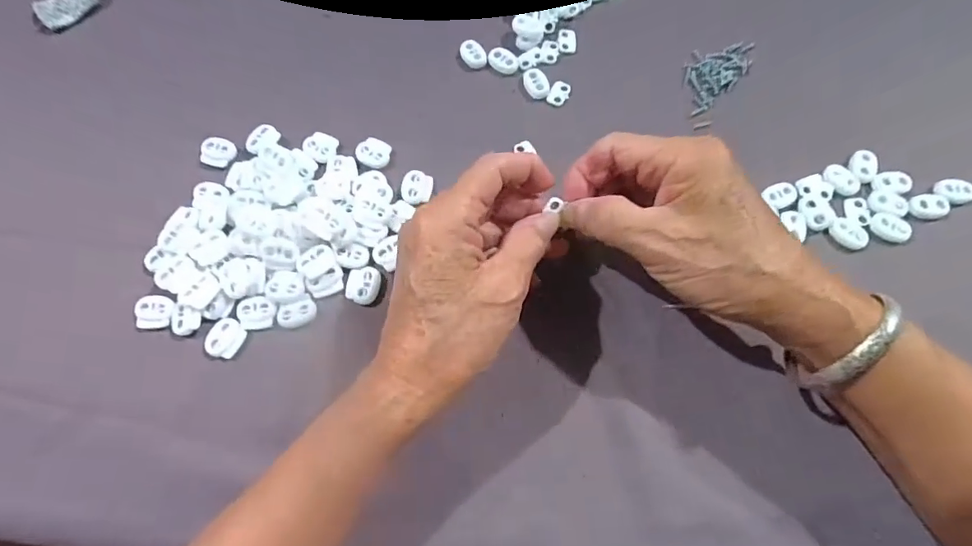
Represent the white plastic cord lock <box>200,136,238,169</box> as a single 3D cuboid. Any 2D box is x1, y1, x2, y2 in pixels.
[{"bbox_3d":[-0.173,-0.078,0.314,0.019,0.008,0.020,21,73,8],"label":"white plastic cord lock"}]

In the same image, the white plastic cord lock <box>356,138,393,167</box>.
[{"bbox_3d":[-0.072,-0.078,0.313,0.021,0.004,0.020,27,74,9],"label":"white plastic cord lock"}]

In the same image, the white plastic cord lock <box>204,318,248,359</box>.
[{"bbox_3d":[-0.149,0.037,0.276,0.018,0.006,0.021,31,74,10],"label":"white plastic cord lock"}]

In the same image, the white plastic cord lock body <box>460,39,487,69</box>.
[{"bbox_3d":[-0.009,-0.151,0.335,0.016,0.004,0.023,-25,73,-8],"label":"white plastic cord lock body"}]

